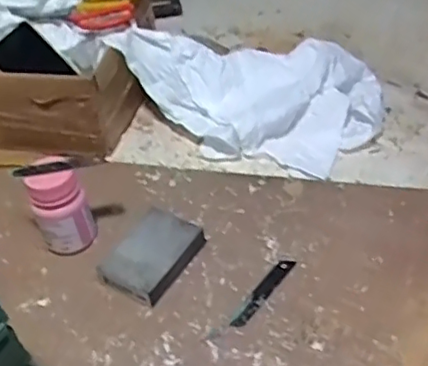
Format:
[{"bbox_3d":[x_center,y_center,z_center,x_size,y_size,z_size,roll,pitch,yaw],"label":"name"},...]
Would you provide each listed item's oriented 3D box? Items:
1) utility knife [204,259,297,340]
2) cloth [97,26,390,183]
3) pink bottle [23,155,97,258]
[{"bbox_3d":[0.039,0.116,0.619,0.021,0.007,0.124,26,51,32],"label":"utility knife"},{"bbox_3d":[0.053,-0.142,0.823,0.328,0.095,0.208,18,47,25],"label":"cloth"},{"bbox_3d":[-0.160,0.027,0.665,0.052,0.102,0.055,-18,43,-13],"label":"pink bottle"}]

